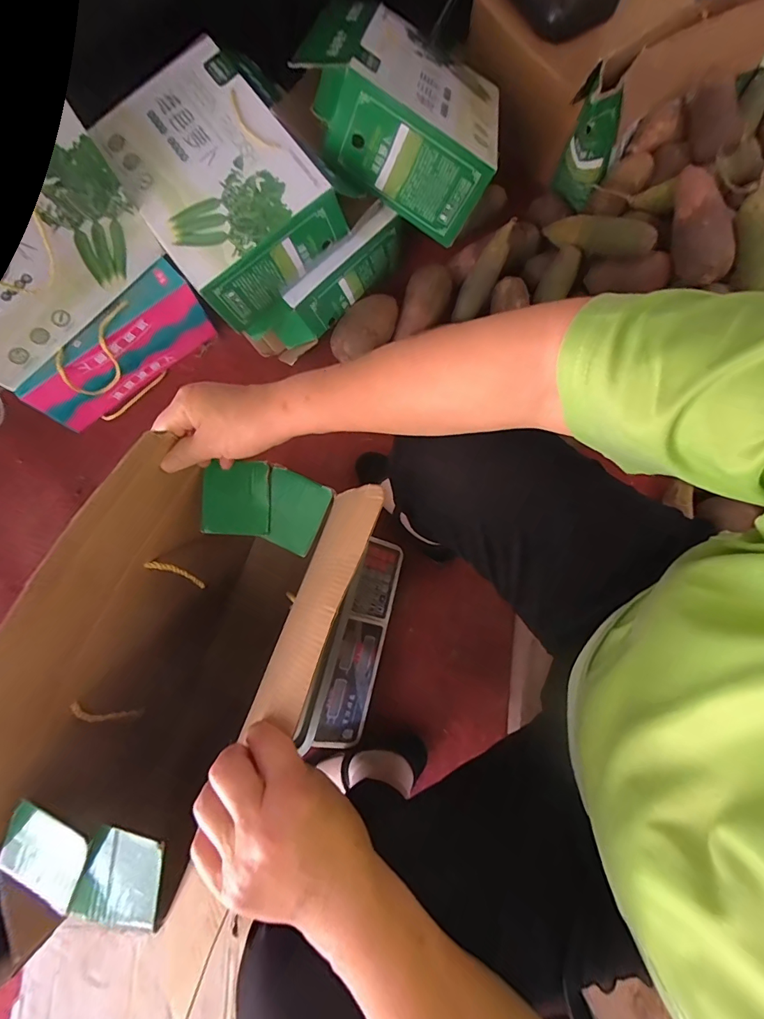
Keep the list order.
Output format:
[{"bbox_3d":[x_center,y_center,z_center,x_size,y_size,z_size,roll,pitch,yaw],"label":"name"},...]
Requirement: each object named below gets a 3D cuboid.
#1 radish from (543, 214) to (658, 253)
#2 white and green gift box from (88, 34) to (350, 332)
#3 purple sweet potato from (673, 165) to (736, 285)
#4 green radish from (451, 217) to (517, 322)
[{"bbox_3d":[0.368,-0.483,0.742,0.048,0.052,0.209,-41,49,-7],"label":"radish"},{"bbox_3d":[-0.259,-0.549,0.717,0.298,0.138,0.372,-35,79,-6],"label":"white and green gift box"},{"bbox_3d":[0.516,-0.455,0.687,0.088,0.068,0.183,5,78,2],"label":"purple sweet potato"},{"bbox_3d":[0.200,-0.450,0.811,0.053,0.177,0.047,40,44,9],"label":"green radish"}]

